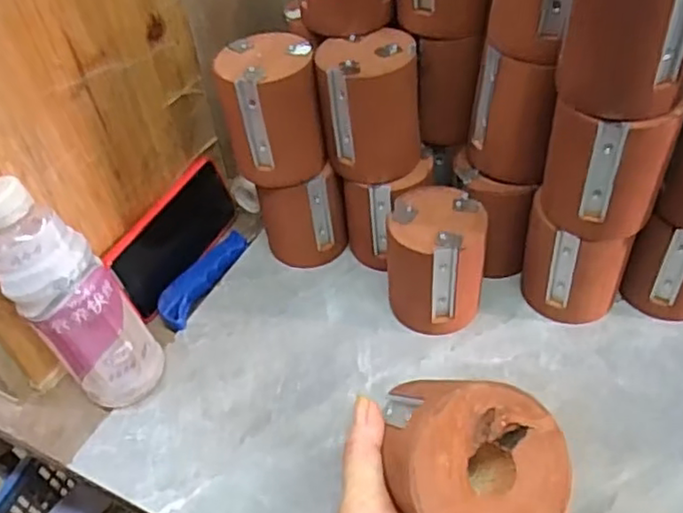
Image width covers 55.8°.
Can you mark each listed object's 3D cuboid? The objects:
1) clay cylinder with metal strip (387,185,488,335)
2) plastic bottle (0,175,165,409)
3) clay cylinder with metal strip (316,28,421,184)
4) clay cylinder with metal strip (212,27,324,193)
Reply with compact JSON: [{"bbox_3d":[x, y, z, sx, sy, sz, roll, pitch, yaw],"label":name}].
[{"bbox_3d":[0.080,0.004,0.538,0.080,0.101,0.082,-1,47,6],"label":"clay cylinder with metal strip"},{"bbox_3d":[-0.198,0.033,0.482,0.071,0.189,0.079,-32,52,-22],"label":"plastic bottle"},{"bbox_3d":[0.024,-0.120,0.525,0.077,0.097,0.074,-3,47,4],"label":"clay cylinder with metal strip"},{"bbox_3d":[-0.055,-0.119,0.532,0.074,0.102,0.072,-5,47,3],"label":"clay cylinder with metal strip"}]

